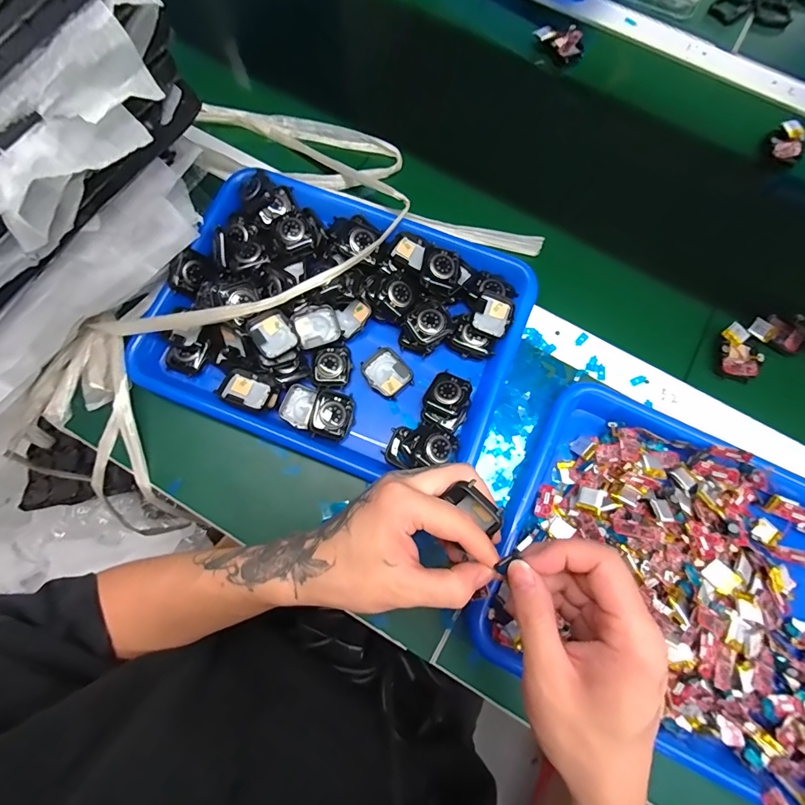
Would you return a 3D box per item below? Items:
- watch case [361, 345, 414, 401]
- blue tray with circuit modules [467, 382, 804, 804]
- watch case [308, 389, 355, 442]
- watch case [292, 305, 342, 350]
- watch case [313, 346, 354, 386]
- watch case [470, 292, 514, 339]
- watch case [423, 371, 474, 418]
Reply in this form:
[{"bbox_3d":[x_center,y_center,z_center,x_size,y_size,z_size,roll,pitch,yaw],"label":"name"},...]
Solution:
[{"bbox_3d":[-0.015,-0.028,0.391,0.038,0.008,0.045,-42,80,-9],"label":"watch case"},{"bbox_3d":[0.246,0.154,0.340,0.325,0.046,0.247,26,78,6],"label":"blue tray with circuit modules"},{"bbox_3d":[-0.064,0.011,0.374,0.036,0.013,0.042,17,77,4],"label":"watch case"},{"bbox_3d":[-0.083,-0.075,0.397,0.041,0.011,0.037,-18,93,-4],"label":"watch case"},{"bbox_3d":[-0.067,-0.035,0.389,0.035,0.007,0.039,6,76,1],"label":"watch case"},{"bbox_3d":[0.089,-0.085,0.391,0.035,0.005,0.043,22,77,5],"label":"watch case"},{"bbox_3d":[0.042,-0.006,0.380,0.037,0.018,0.042,29,78,7],"label":"watch case"}]

